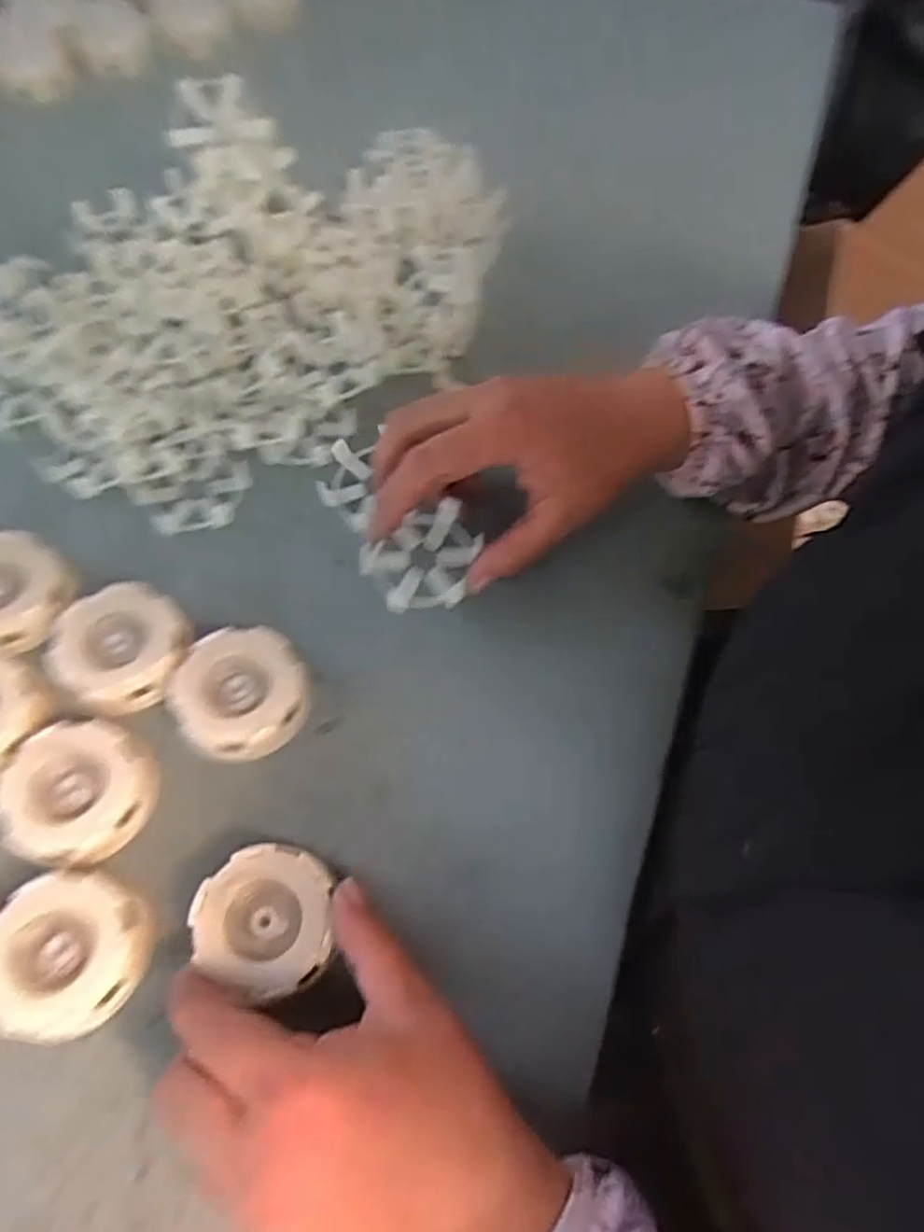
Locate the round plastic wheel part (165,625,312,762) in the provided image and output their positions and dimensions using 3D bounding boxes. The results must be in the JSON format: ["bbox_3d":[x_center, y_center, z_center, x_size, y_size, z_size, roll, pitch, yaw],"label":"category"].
[{"bbox_3d":[-0.108,0.037,0.357,0.060,0.023,0.063,1,64,-2],"label":"round plastic wheel part"}]

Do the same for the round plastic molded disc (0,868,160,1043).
[{"bbox_3d":[-0.164,0.140,0.304,0.065,0.023,0.062,1,64,-2],"label":"round plastic molded disc"}]

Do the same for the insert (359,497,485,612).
[{"bbox_3d":[-0.017,-0.028,0.381,0.061,0.012,0.052,-31,71,-16],"label":"insert"}]

